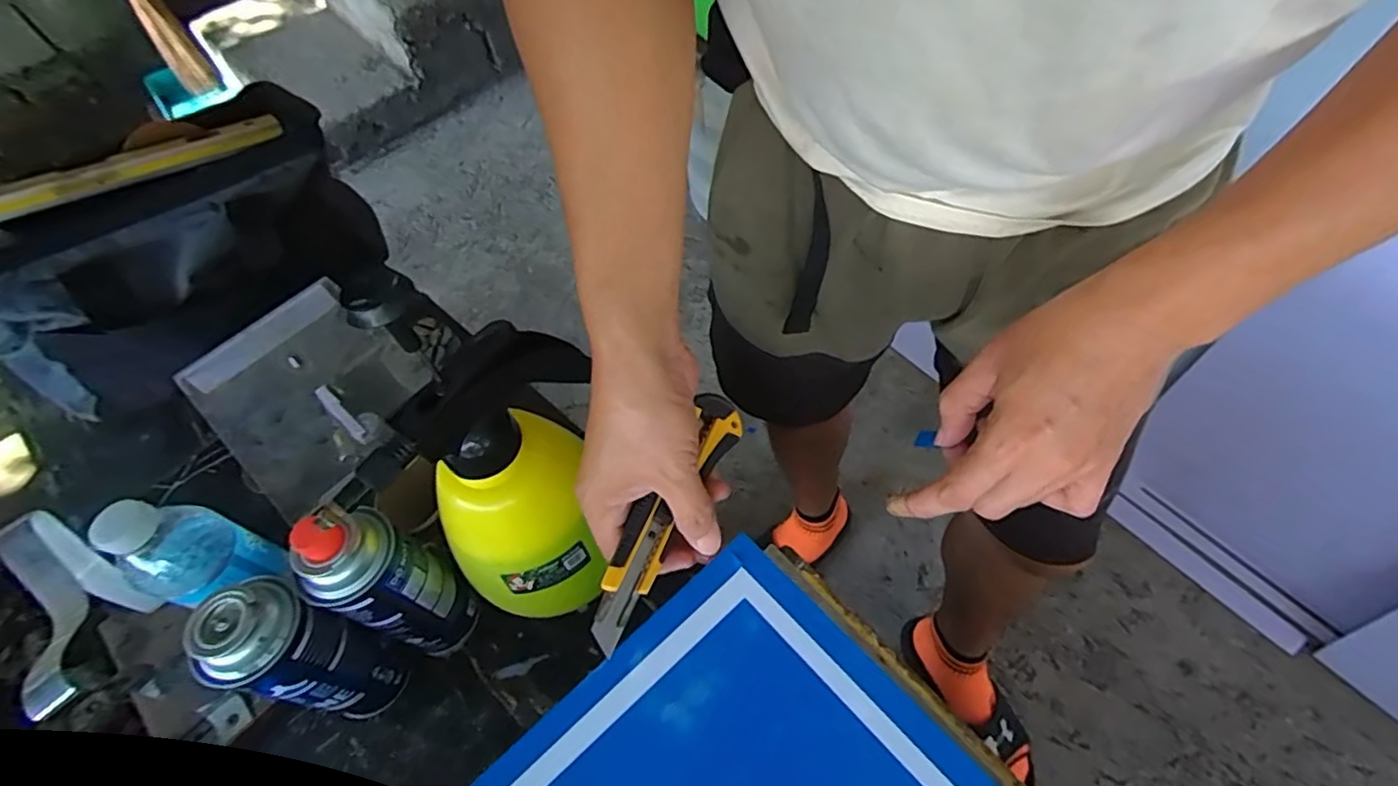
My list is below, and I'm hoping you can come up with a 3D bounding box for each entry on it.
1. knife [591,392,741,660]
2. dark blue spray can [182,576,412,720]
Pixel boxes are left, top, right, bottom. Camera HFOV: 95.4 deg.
[{"bbox_3d":[-0.020,0.070,0.378,0.027,0.020,0.161,22,64,18],"label":"knife"},{"bbox_3d":[-0.276,0.188,0.454,0.057,0.173,0.066,20,60,17],"label":"dark blue spray can"}]

